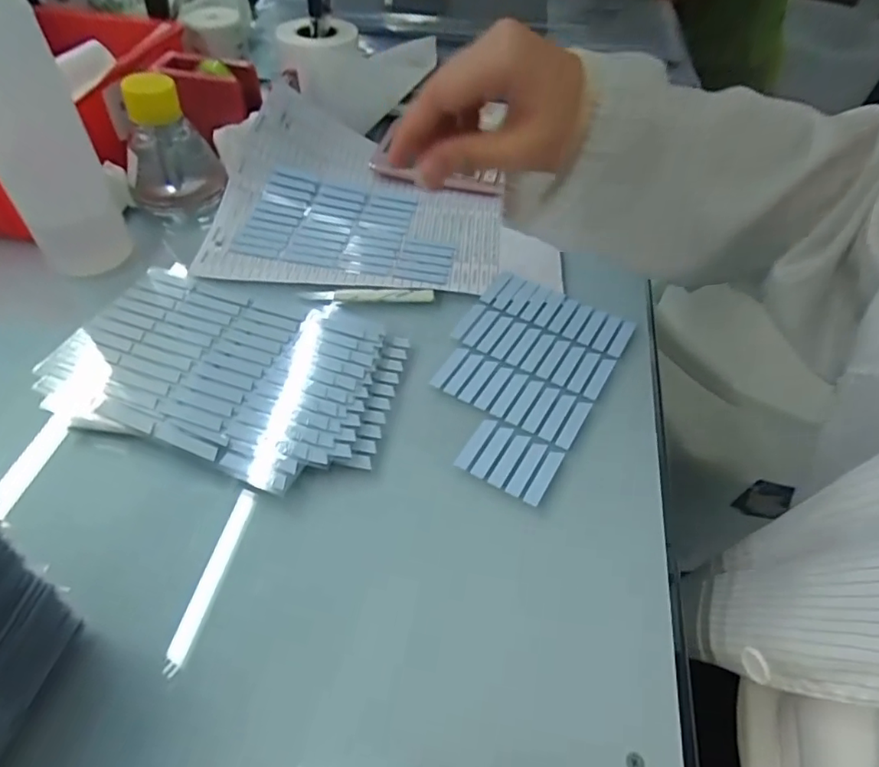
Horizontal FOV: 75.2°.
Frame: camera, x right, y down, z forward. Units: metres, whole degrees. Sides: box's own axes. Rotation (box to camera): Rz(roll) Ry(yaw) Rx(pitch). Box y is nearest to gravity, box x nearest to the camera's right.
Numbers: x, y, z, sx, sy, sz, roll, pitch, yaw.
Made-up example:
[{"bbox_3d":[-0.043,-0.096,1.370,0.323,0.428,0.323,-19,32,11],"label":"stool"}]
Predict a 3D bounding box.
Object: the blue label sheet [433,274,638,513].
[{"bbox_3d":[0.054,-0.009,0.391,0.108,0.004,0.174,25,54,17],"label":"blue label sheet"}]

